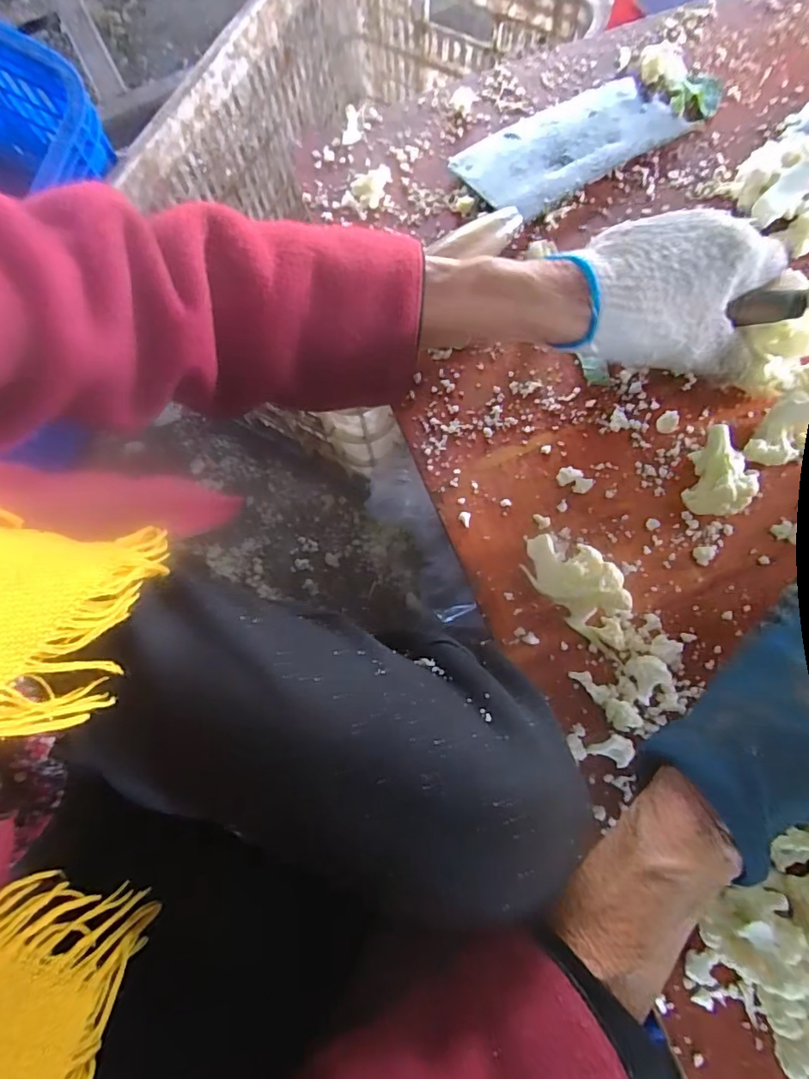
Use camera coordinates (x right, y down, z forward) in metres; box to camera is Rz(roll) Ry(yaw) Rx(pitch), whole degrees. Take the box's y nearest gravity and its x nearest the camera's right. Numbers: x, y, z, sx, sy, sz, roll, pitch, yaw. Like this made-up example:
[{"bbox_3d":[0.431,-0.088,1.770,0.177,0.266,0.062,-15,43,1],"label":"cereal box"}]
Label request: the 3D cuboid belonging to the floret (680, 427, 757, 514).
[{"bbox_3d":[0.188,-0.037,0.312,0.032,0.035,0.043,17,78,5],"label":"floret"}]

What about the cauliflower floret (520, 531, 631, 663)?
[{"bbox_3d":[0.103,0.027,0.298,0.077,0.039,0.036,43,81,10],"label":"cauliflower floret"}]

